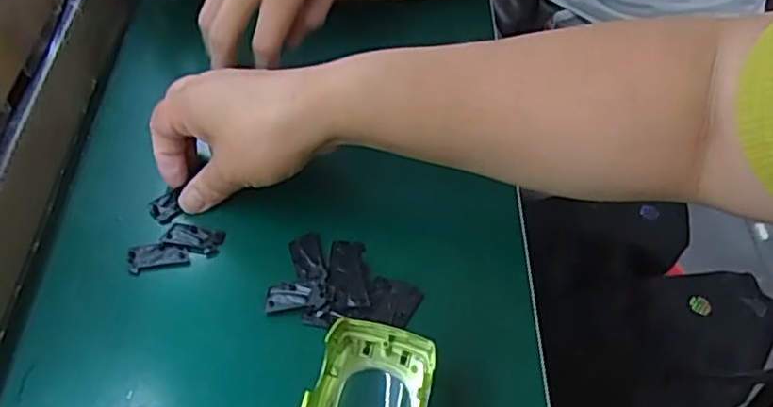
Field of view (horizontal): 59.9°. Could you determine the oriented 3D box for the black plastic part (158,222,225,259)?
[{"bbox_3d":[-0.117,0.020,0.404,0.036,0.004,0.018,11,49,7],"label":"black plastic part"}]

